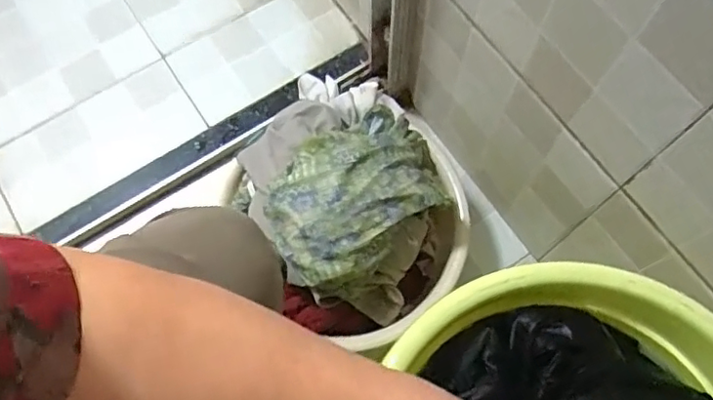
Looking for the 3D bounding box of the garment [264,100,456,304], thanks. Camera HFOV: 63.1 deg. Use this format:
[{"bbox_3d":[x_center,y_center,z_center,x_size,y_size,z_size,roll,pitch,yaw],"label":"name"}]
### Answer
[{"bbox_3d":[0.006,-0.008,0.652,0.222,0.089,0.157,-39,74,-13],"label":"garment"}]

